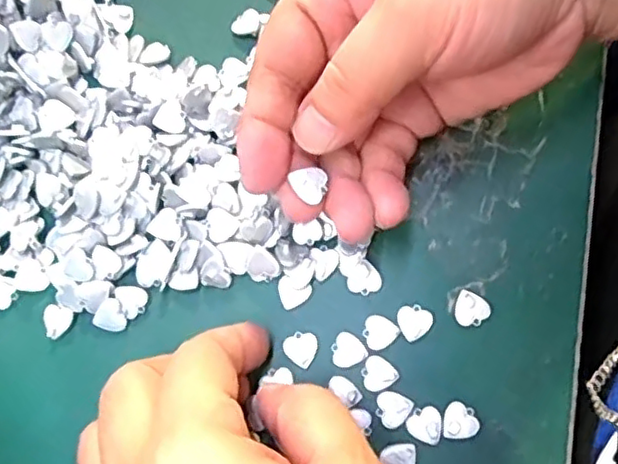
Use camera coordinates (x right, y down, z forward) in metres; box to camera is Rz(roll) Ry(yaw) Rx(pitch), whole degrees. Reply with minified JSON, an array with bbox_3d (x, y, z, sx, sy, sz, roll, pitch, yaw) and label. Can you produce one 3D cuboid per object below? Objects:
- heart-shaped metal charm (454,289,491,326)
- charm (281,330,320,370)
[{"bbox_3d":[0.058,0.027,0.228,0.012,0.004,0.012,-1,75,4],"label":"heart-shaped metal charm"},{"bbox_3d":[-0.002,0.042,0.232,0.012,0.004,0.012,40,79,12],"label":"charm"}]

